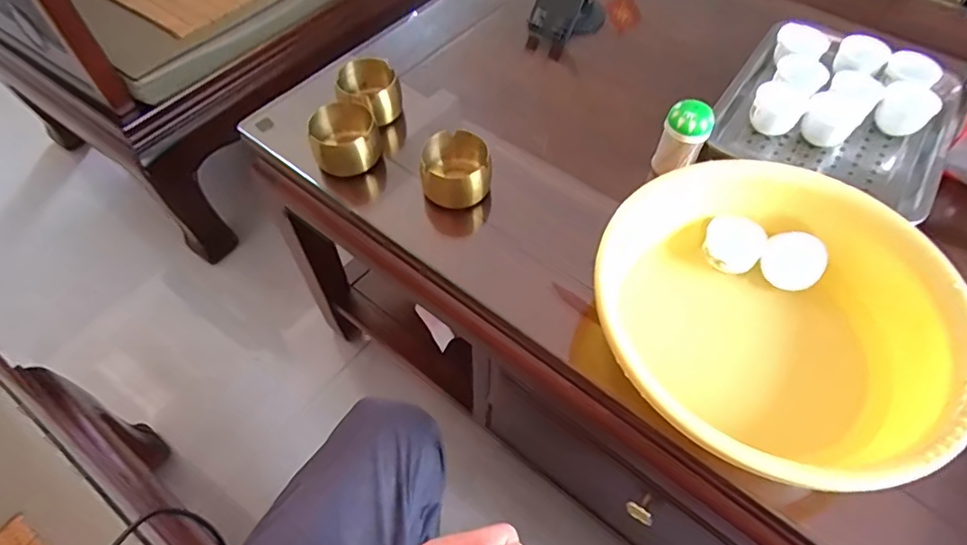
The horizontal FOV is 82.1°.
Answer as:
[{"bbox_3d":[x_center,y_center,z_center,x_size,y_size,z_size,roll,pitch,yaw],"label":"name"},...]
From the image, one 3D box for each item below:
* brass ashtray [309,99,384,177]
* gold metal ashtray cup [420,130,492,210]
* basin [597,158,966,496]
[{"bbox_3d":[-0.157,-0.157,0.639,0.075,0.048,0.079,0,57,0],"label":"brass ashtray"},{"bbox_3d":[-0.031,-0.115,0.611,0.075,0.057,0.064,0,57,0],"label":"gold metal ashtray cup"},{"bbox_3d":[0.240,0.046,0.487,0.280,0.113,0.276,0,57,0],"label":"basin"}]

